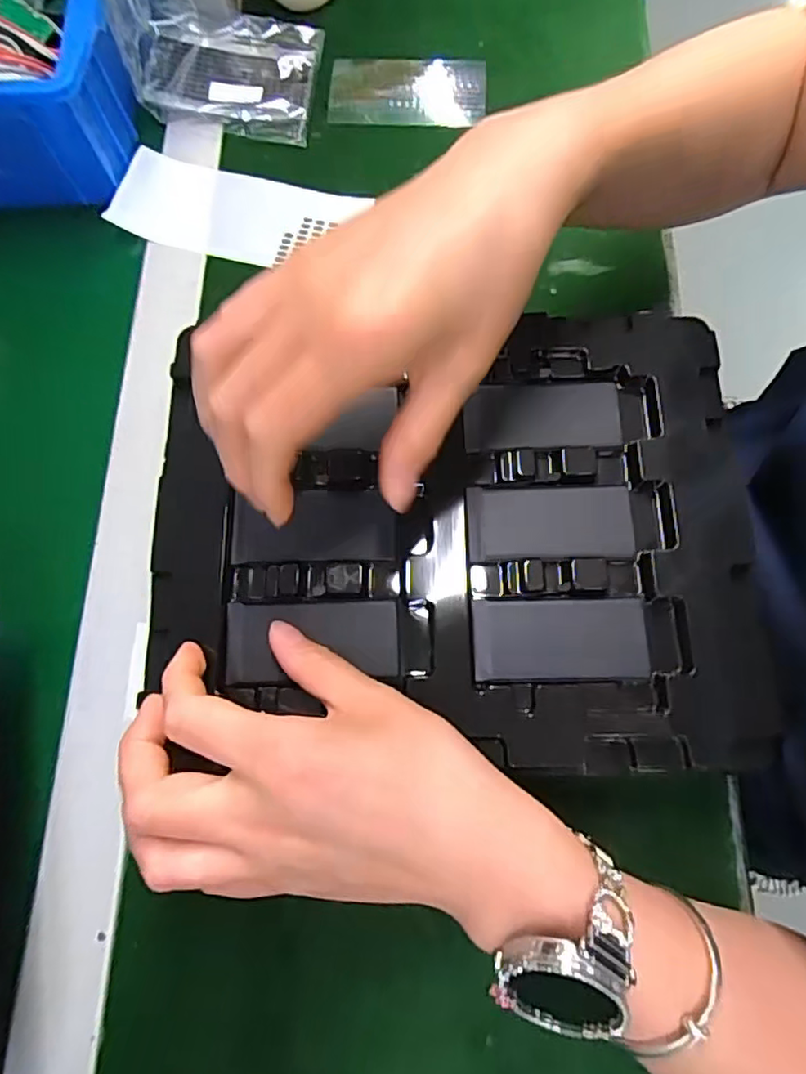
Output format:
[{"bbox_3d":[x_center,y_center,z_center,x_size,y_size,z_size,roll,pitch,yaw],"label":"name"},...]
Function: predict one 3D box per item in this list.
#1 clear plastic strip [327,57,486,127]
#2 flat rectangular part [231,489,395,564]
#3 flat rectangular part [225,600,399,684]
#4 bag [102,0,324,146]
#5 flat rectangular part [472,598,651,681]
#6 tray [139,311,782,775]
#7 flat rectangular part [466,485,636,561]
[{"bbox_3d":[0.003,-0.316,0.427,0.109,0.010,0.057,1,77,3],"label":"clear plastic strip"},{"bbox_3d":[-0.042,-0.004,0.285,0.075,0.006,0.035,-5,75,-9],"label":"flat rectangular part"},{"bbox_3d":[-0.041,0.046,0.271,0.077,0.004,0.036,-4,75,-3],"label":"flat rectangular part"},{"bbox_3d":[-0.118,-0.333,0.391,0.115,0.070,0.096,7,74,2],"label":"bag"},{"bbox_3d":[0.070,0.045,0.267,0.076,0.004,0.036,-1,74,0],"label":"flat rectangular part"},{"bbox_3d":[0.021,-0.008,0.281,0.272,0.021,0.214,0,74,-2],"label":"tray"},{"bbox_3d":[0.069,-0.008,0.282,0.076,0.004,0.035,-1,74,0],"label":"flat rectangular part"}]

